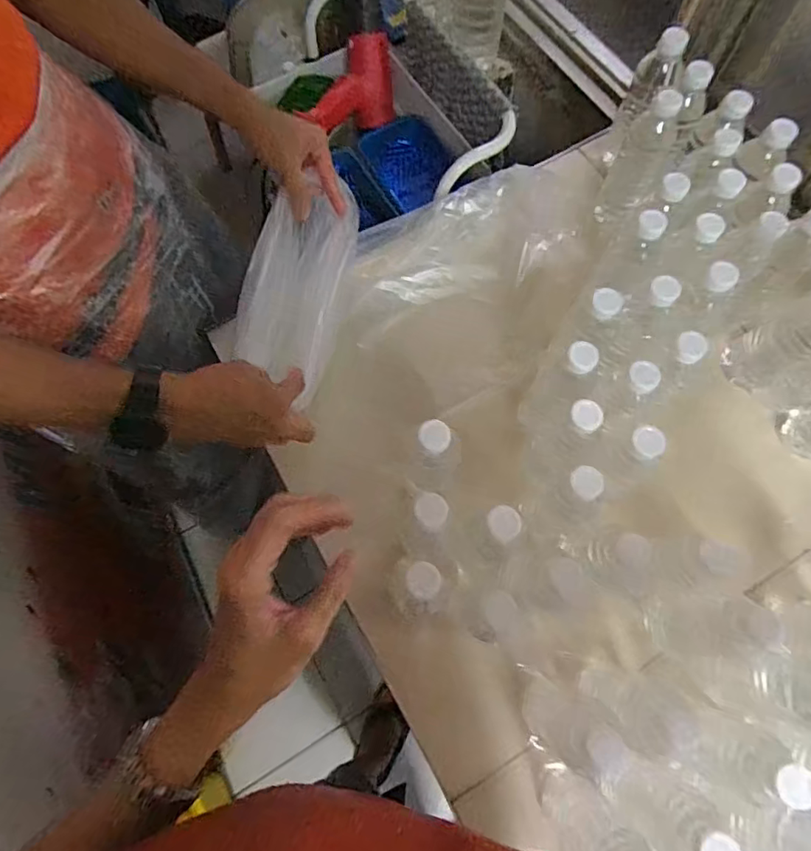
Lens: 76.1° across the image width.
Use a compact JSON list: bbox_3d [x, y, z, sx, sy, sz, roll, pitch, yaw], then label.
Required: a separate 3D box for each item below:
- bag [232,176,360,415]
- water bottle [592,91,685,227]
[{"bbox_3d":[-0.122,-0.155,0.589,0.107,0.034,0.270,7,70,3],"label":"bag"},{"bbox_3d":[0.282,-0.308,0.628,0.062,0.166,0.057,0,70,0],"label":"water bottle"}]

